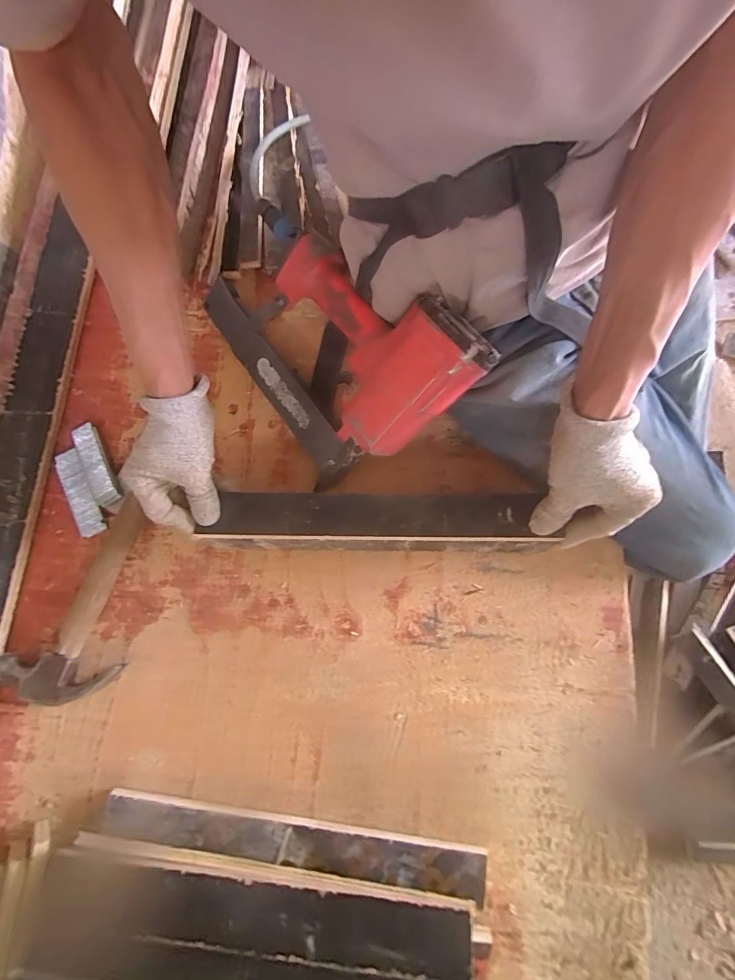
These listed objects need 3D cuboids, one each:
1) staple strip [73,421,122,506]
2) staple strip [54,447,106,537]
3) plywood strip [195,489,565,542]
[{"bbox_3d":[-0.325,-0.031,0.502,0.032,0.011,0.108,-29,78,-5],"label":"staple strip"},{"bbox_3d":[-0.340,0.001,0.496,0.032,0.007,0.109,-27,77,-5],"label":"staple strip"},{"bbox_3d":[0.005,0.027,0.437,0.324,0.014,0.063,-3,63,1],"label":"plywood strip"}]

